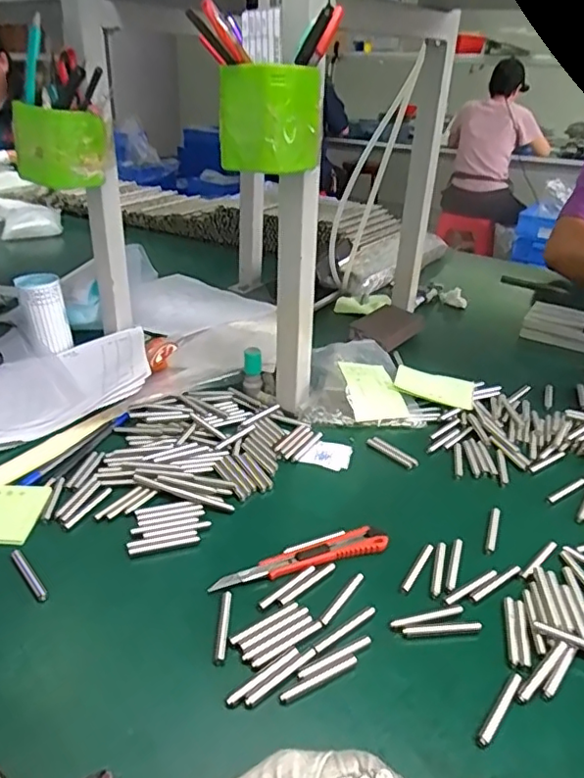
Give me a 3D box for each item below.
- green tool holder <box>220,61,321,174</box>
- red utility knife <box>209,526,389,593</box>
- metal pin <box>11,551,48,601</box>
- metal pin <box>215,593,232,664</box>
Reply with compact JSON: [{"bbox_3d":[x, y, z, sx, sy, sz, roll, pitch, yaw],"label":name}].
[{"bbox_3d":[-0.020,-0.231,0.492,0.084,0.078,0.065,5,29,5],"label":"green tool holder"},{"bbox_3d":[0.008,0.138,0.472,0.149,0.009,0.024,-8,30,-18],"label":"red utility knife"},{"bbox_3d":[-0.207,0.144,0.448,0.010,0.011,0.063,-21,36,-37],"label":"metal pin"},{"bbox_3d":[-0.050,0.171,0.415,0.008,0.004,0.058,2,28,-1],"label":"metal pin"}]

